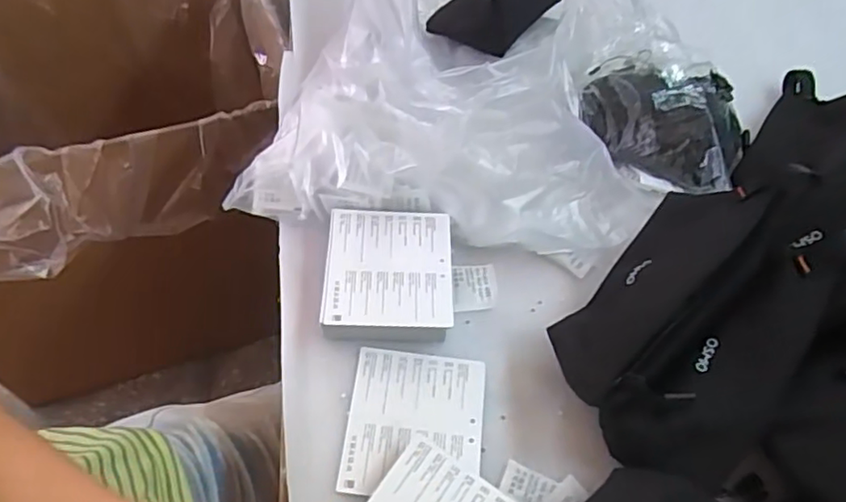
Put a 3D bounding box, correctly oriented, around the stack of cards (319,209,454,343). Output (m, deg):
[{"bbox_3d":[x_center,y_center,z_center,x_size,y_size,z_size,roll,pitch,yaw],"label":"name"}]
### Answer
[{"bbox_3d":[-0.026,0.018,0.461,0.092,0.032,0.097,2,54,-3],"label":"stack of cards"}]

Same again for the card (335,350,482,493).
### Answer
[{"bbox_3d":[-0.005,0.113,0.410,0.089,0.006,0.095,6,54,0],"label":"card"}]

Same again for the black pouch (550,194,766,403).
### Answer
[{"bbox_3d":[0.152,0.025,0.420,0.178,0.018,0.078,-45,25,-16],"label":"black pouch"}]

